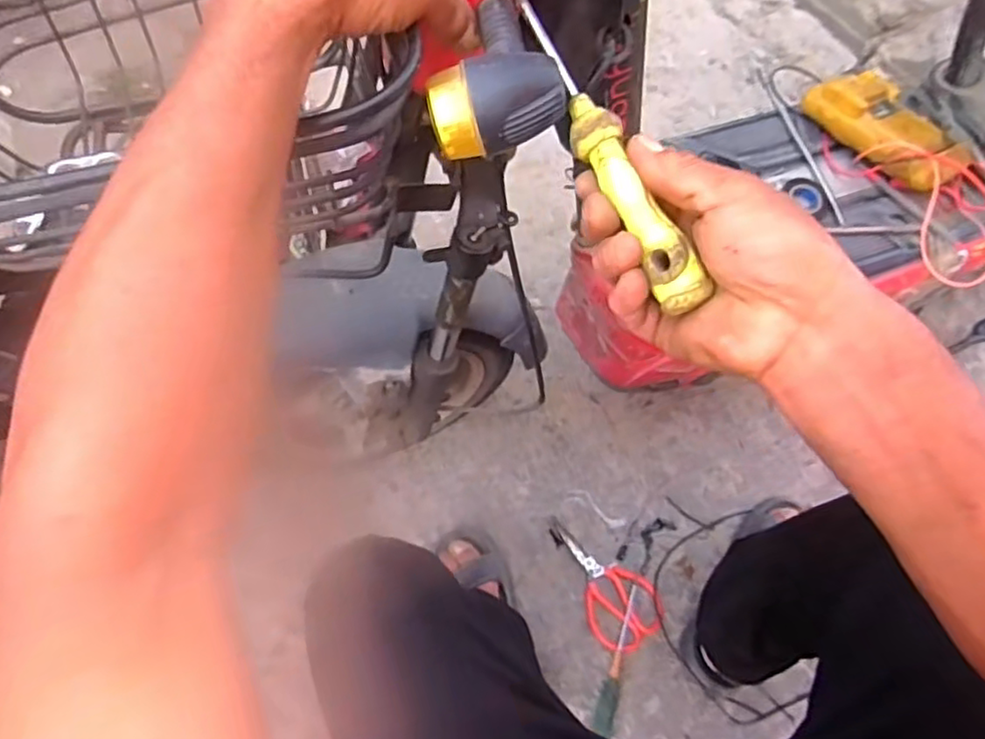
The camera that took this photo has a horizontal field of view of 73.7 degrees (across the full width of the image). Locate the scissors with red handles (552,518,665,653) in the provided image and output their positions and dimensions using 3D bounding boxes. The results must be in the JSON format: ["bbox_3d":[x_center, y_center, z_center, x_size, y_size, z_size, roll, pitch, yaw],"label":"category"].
[{"bbox_3d":[0.152,0.296,0.930,0.103,0.010,0.195,-35,70,-16],"label":"scissors with red handles"}]

